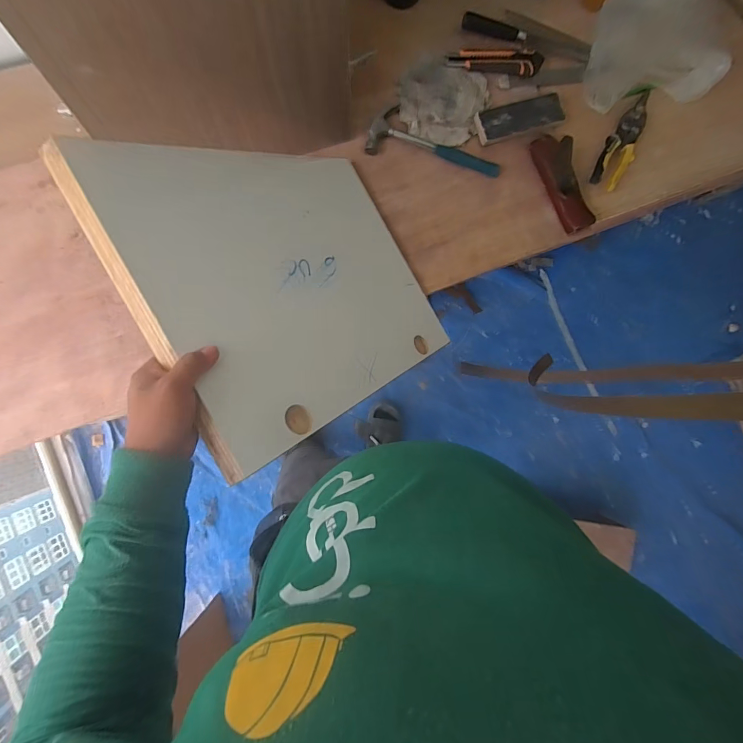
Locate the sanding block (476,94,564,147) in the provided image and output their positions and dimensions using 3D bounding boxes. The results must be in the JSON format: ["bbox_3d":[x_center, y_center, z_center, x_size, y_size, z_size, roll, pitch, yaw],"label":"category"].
[{"bbox_3d":[0.290,-0.492,0.741,0.181,0.022,0.069,-18,94,-6],"label":"sanding block"}]

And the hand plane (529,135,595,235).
[{"bbox_3d":[0.367,-0.362,0.737,0.057,0.048,0.193,-27,92,-6],"label":"hand plane"}]

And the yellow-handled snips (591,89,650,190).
[{"bbox_3d":[0.505,-0.462,0.759,0.056,0.016,0.221,30,88,-7],"label":"yellow-handled snips"}]

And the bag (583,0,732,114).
[{"bbox_3d":[0.542,-0.646,0.743,0.280,0.062,0.228,-11,93,-6],"label":"bag"}]

